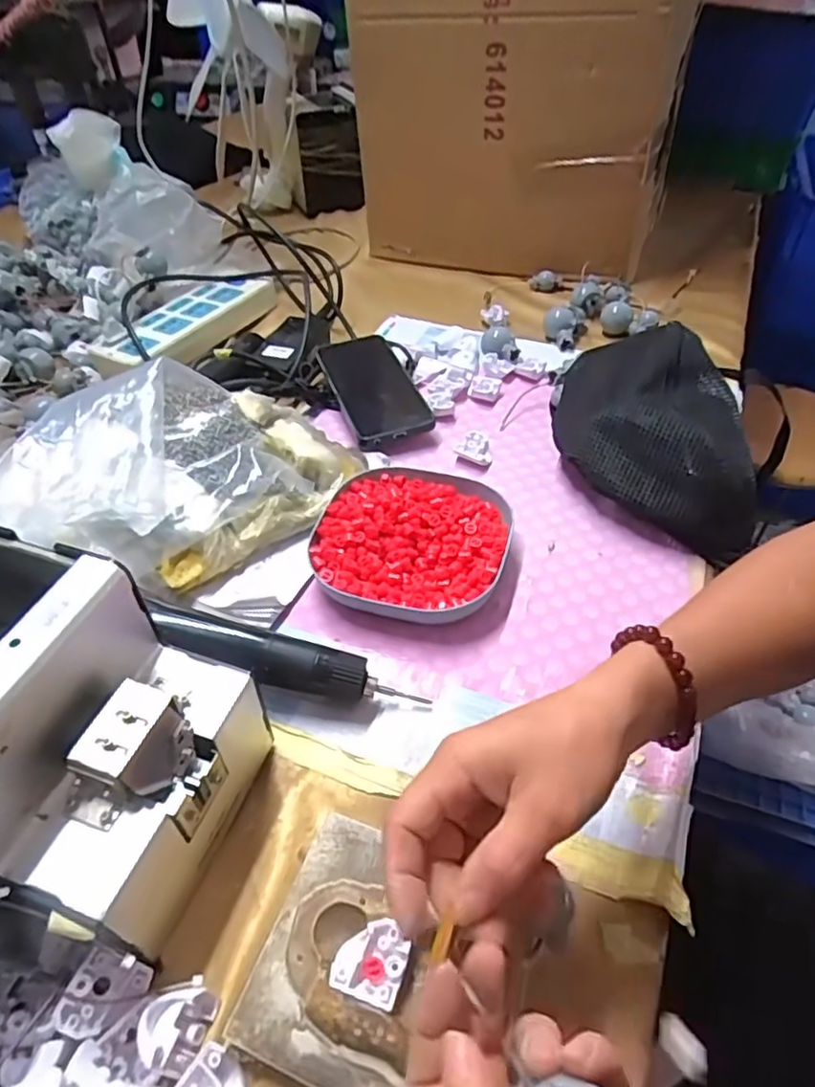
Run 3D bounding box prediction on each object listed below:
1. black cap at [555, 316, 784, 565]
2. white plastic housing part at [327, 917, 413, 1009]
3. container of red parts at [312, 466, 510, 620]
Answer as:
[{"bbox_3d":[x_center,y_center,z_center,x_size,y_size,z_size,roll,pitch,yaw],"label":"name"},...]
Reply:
[{"bbox_3d":[0.211,-0.105,0.537,0.177,0.074,0.223,20,49,18],"label":"black cap"},{"bbox_3d":[-0.015,0.185,0.284,0.030,0.007,0.032,14,47,13],"label":"white plastic housing part"},{"bbox_3d":[0.003,0.000,0.470,0.135,0.030,0.137,9,46,9],"label":"container of red parts"}]

